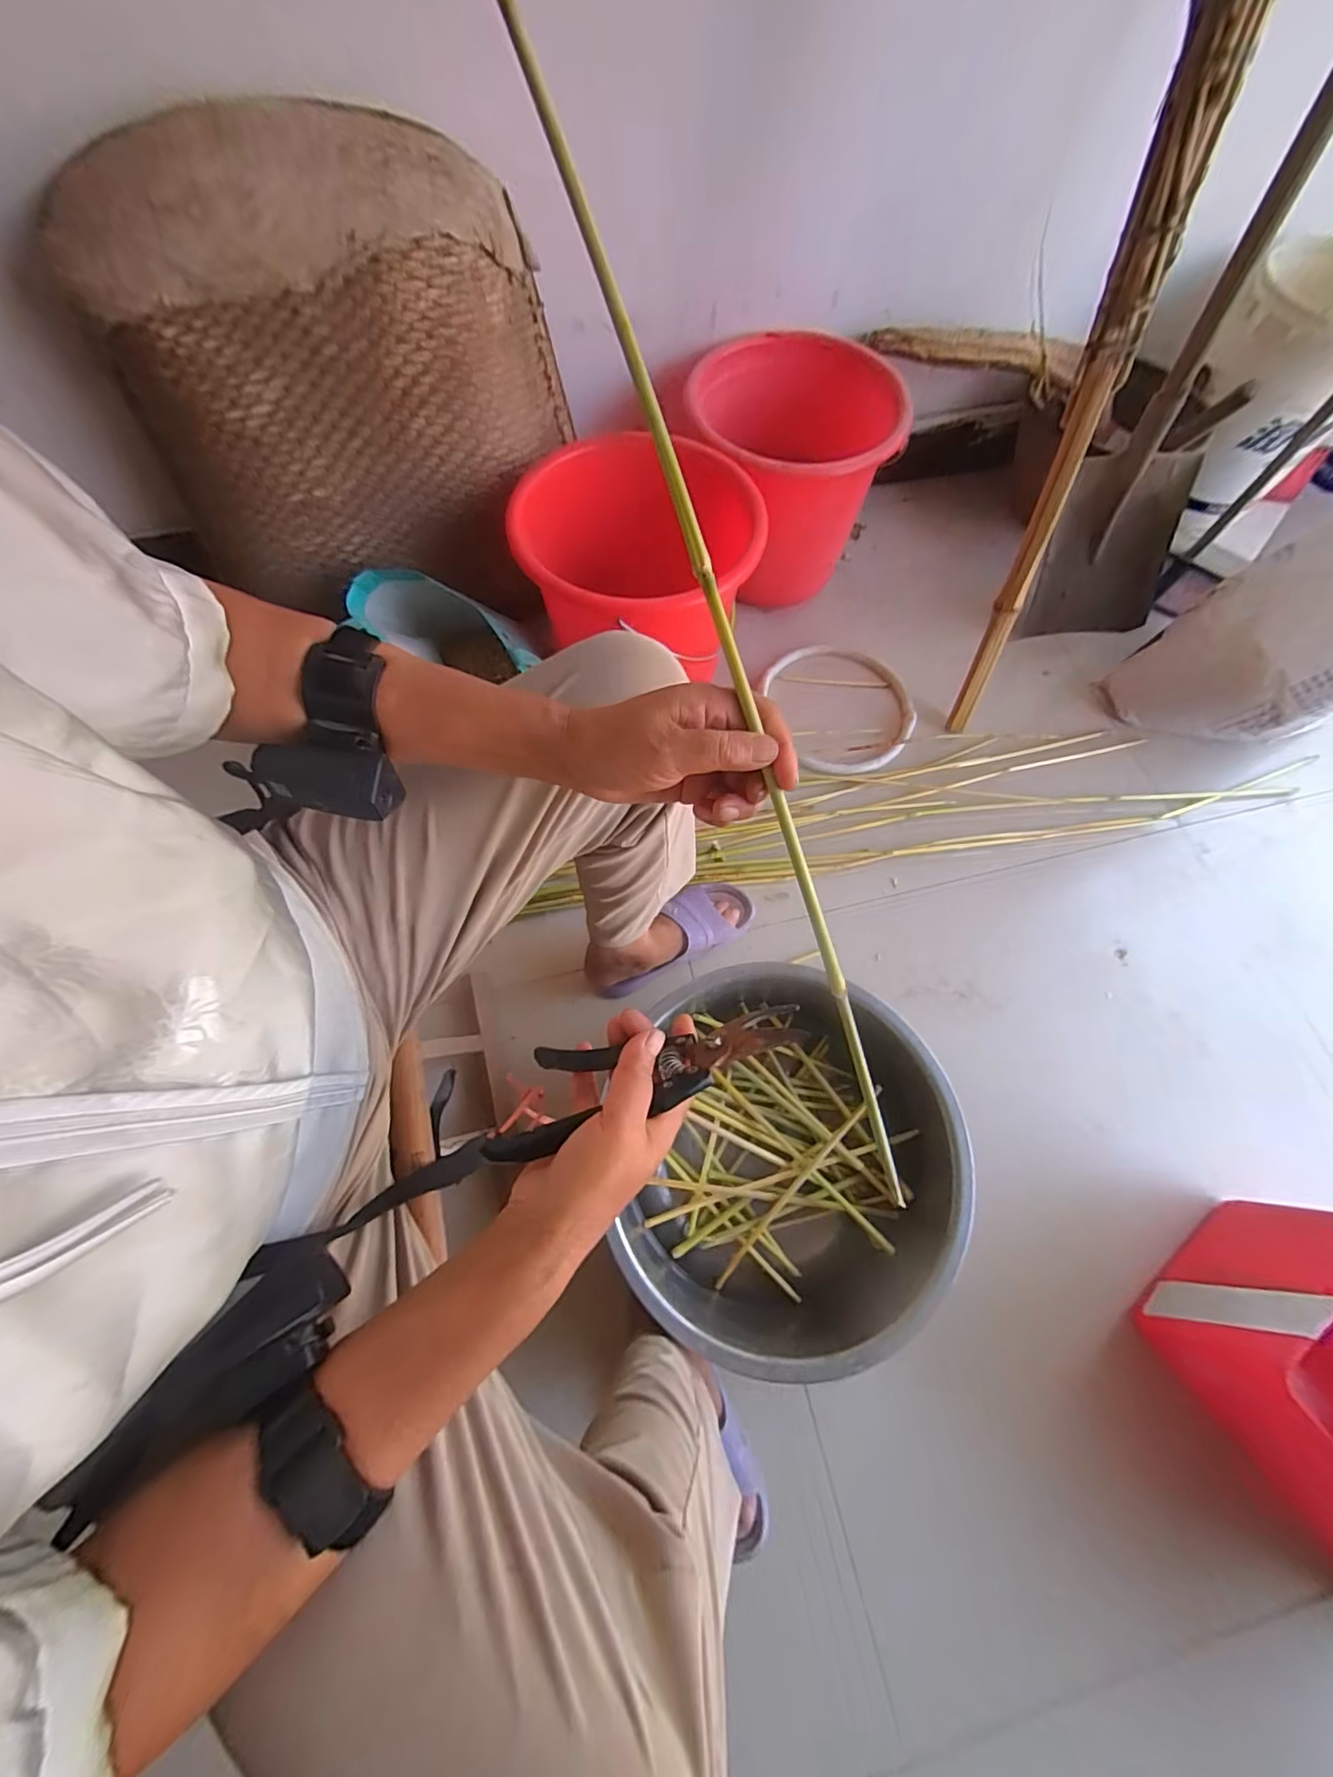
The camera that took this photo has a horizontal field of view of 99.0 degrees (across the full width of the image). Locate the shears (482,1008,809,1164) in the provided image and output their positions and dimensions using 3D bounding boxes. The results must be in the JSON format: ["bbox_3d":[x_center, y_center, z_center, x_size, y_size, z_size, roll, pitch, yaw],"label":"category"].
[{"bbox_3d":[-0.011,0.111,0.335,0.179,0.103,0.014,-15,102,13],"label":"shears"}]

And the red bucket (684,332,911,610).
[{"bbox_3d":[0.193,-0.682,0.973,0.305,0.281,0.327,1,70,-2],"label":"red bucket"}]

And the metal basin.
[{"bbox_3d":[0.138,0.292,0.646,0.341,0.135,0.368,1,70,-2],"label":"metal basin"}]

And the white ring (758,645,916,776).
[{"bbox_3d":[0.300,-0.316,0.966,0.243,0.016,0.267,1,70,-2],"label":"white ring"}]

